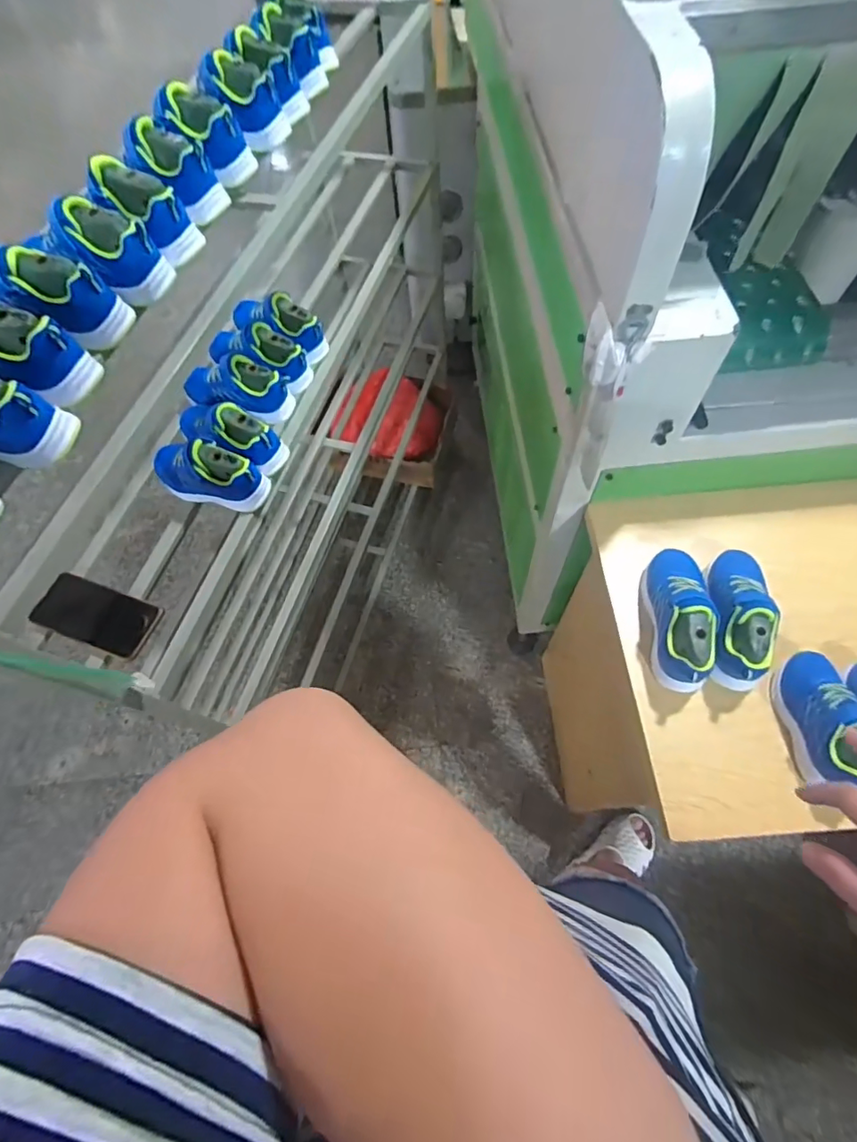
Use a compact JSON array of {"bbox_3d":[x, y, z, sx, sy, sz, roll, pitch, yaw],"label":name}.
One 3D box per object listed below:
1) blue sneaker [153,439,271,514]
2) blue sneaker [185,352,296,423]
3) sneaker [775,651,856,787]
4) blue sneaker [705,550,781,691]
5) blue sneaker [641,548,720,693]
[{"bbox_3d":[-0.311,-0.137,0.695,0.167,0.078,0.071,16,66,11],"label":"blue sneaker"},{"bbox_3d":[-0.285,-0.267,0.755,0.146,0.078,0.062,14,66,10],"label":"blue sneaker"},{"bbox_3d":[0.472,0.170,0.600,0.075,0.067,0.158,6,64,7],"label":"sneaker"},{"bbox_3d":[0.406,0.051,0.656,0.074,0.075,0.191,10,65,9],"label":"blue sneaker"},{"bbox_3d":[0.333,0.053,0.662,0.073,0.082,0.192,4,64,6],"label":"blue sneaker"}]

